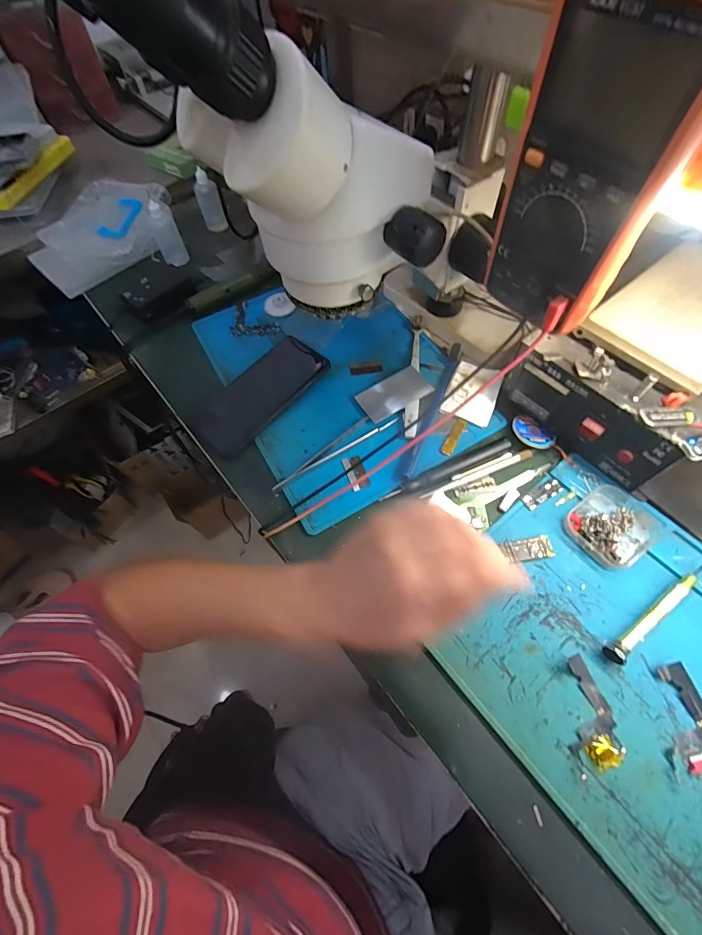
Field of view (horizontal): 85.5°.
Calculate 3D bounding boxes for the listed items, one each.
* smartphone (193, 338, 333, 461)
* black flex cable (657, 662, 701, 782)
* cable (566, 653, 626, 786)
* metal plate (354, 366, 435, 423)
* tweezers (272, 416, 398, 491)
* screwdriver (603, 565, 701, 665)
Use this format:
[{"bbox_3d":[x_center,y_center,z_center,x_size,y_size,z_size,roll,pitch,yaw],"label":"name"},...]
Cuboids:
[{"bbox_3d":[-0.106,-0.088,0.445,0.079,0.010,0.167,36,69,20],"label":"smartphone"},{"bbox_3d":[0.249,0.186,0.279,0.033,0.004,0.072,11,63,9],"label":"black flex cable"},{"bbox_3d":[0.178,0.184,0.285,0.035,0.005,0.074,-3,61,1],"label":"cable"},{"bbox_3d":[0.049,-0.084,0.436,0.079,0.006,0.043,-31,74,-7],"label":"metal plate"},{"bbox_3d":[-0.020,-0.022,0.409,0.148,0.007,0.025,-30,64,-13],"label":"tweezers"},{"bbox_3d":[0.254,0.115,0.310,0.122,0.015,0.013,-33,65,-14],"label":"screwdriver"}]

